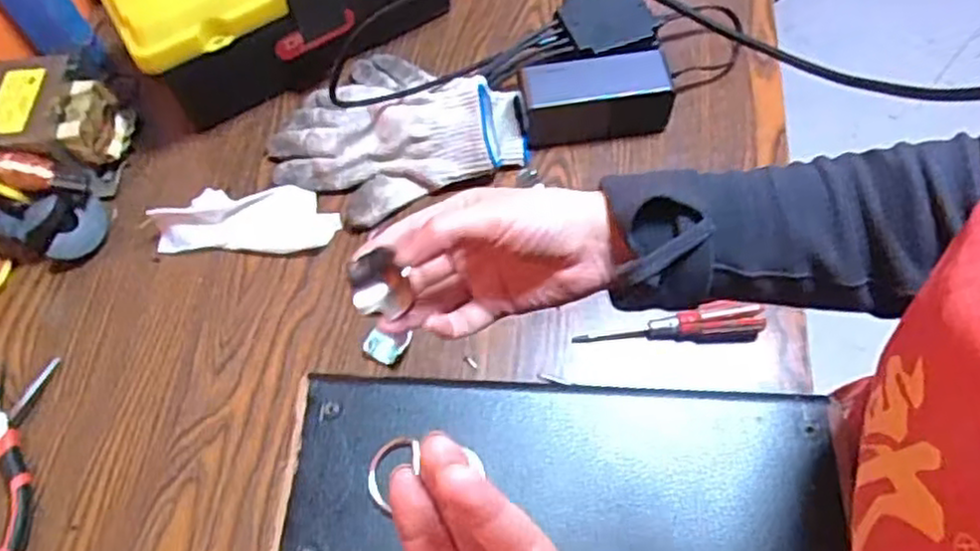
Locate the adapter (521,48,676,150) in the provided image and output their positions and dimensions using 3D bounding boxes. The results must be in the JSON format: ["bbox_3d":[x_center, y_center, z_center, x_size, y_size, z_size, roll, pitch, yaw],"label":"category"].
[{"bbox_3d":[0.088,-0.150,0.614,0.122,0.059,0.050,-9,62,-2],"label":"adapter"}]

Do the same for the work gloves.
[{"bbox_3d":[-0.084,-0.132,0.621,0.208,0.048,0.152,-21,63,-8],"label":"work gloves"}]

